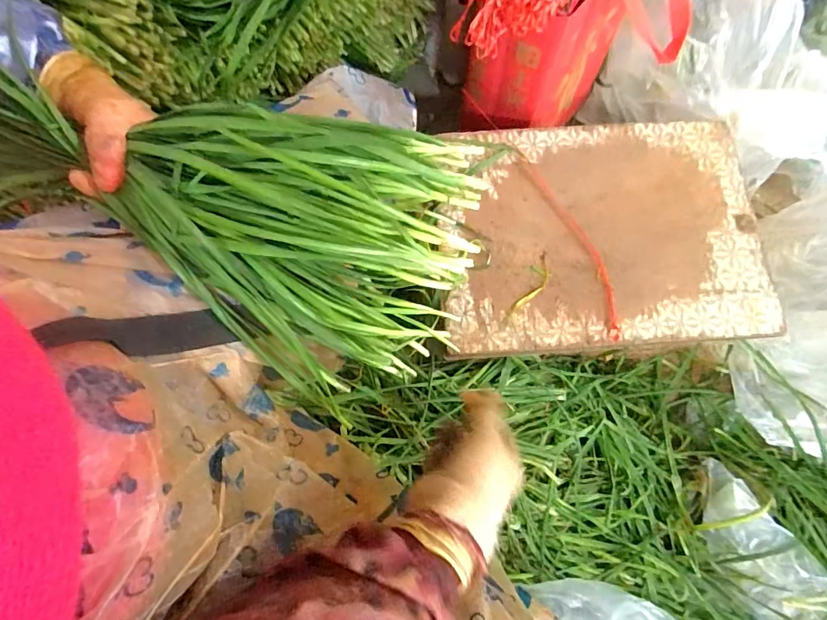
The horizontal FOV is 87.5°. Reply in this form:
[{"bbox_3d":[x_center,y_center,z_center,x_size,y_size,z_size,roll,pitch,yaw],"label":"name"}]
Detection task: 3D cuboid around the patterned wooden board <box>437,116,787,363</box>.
[{"bbox_3d":[0.254,-0.104,0.579,0.413,0.020,0.321,-3,77,0],"label":"patterned wooden board"}]

